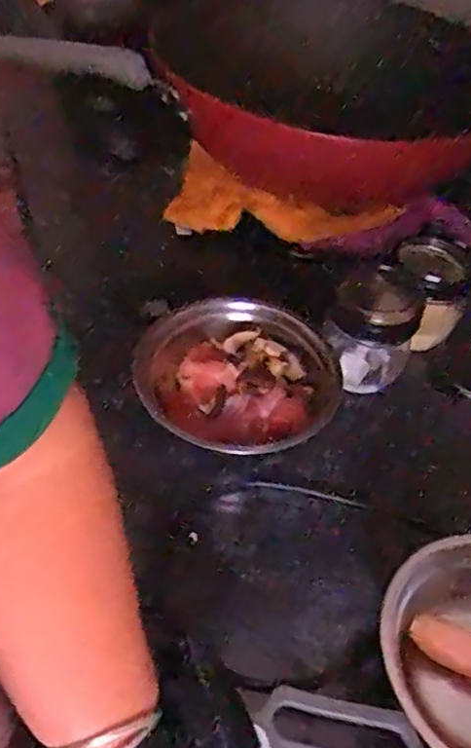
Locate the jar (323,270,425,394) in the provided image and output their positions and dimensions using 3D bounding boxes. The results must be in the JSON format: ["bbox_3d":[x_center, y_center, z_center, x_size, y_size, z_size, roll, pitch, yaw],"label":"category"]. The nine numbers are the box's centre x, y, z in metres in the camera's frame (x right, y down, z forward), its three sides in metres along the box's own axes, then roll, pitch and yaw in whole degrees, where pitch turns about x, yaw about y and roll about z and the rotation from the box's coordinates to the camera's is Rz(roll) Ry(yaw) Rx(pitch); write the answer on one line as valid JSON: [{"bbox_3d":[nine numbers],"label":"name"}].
[{"bbox_3d":[0.117,-0.037,0.551,0.074,0.079,0.071,3,48,-4],"label":"jar"}]

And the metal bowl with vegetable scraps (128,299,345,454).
[{"bbox_3d":[-0.001,0.008,0.523,0.165,0.050,0.143,16,49,7],"label":"metal bowl with vegetable scraps"}]

